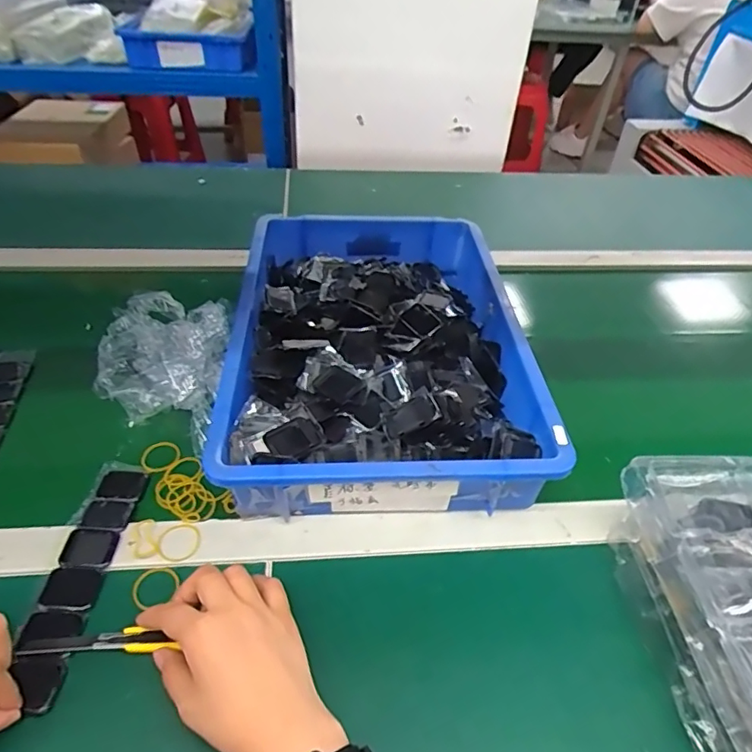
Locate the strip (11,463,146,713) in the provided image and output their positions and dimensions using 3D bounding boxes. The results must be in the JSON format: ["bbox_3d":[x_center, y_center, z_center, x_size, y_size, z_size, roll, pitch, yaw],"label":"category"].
[{"bbox_3d":[-0.226,0.149,0.428,0.043,0.014,0.197,2,41,-2],"label":"strip"}]

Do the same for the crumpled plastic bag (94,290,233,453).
[{"bbox_3d":[-0.208,-0.017,0.558,0.163,0.085,0.120,23,46,19],"label":"crumpled plastic bag"}]

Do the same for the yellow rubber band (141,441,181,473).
[{"bbox_3d":[-0.201,0.075,0.514,0.035,0.005,0.039,-24,49,-27],"label":"yellow rubber band"}]

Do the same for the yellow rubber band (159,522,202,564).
[{"bbox_3d":[-0.159,0.134,0.444,0.033,0.004,0.035,2,42,-2],"label":"yellow rubber band"}]

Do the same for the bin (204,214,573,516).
[{"bbox_3d":[0.001,-0.039,0.598,0.282,0.087,0.421,0,42,-4],"label":"bin"}]

